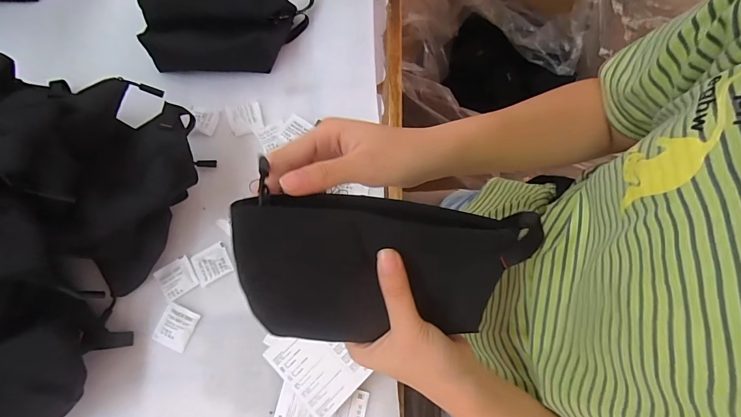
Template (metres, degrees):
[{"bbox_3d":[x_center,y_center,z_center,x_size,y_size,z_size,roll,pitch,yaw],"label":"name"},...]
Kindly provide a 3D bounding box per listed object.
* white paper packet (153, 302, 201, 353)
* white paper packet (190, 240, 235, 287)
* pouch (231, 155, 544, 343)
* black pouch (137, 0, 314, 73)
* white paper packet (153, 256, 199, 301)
[{"bbox_3d":[-0.210,0.128,0.403,0.038,0.004,0.041,20,74,5],"label":"white paper packet"},{"bbox_3d":[-0.180,0.062,0.423,0.040,0.004,0.039,-28,75,-9],"label":"white paper packet"},{"bbox_3d":[0.016,0.042,0.255,0.204,0.022,0.093,3,101,-15],"label":"pouch"},{"bbox_3d":[-0.183,-0.242,0.480,0.214,0.073,0.113,-7,73,-3],"label":"black pouch"},{"bbox_3d":[-0.218,0.078,0.418,0.038,0.004,0.040,-32,76,-10],"label":"white paper packet"}]

